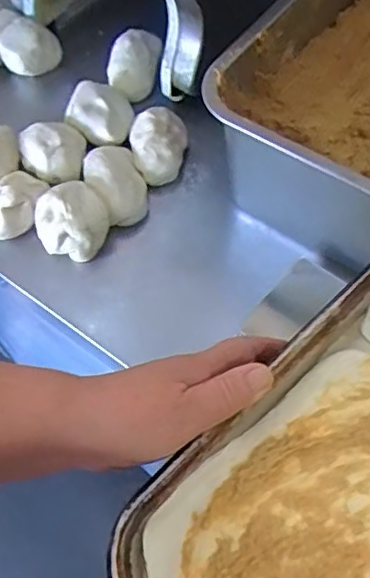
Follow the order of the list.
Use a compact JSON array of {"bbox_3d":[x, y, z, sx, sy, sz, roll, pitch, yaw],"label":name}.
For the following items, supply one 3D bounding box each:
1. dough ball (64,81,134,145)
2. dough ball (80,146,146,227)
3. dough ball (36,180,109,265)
[{"bbox_3d":[-0.097,-0.201,0.691,0.072,0.029,0.089,-11,60,-2],"label":"dough ball"},{"bbox_3d":[-0.076,-0.119,0.645,0.058,0.039,0.108,-21,61,-8],"label":"dough ball"},{"bbox_3d":[-0.114,-0.070,0.618,0.066,0.041,0.068,-2,60,3],"label":"dough ball"}]

